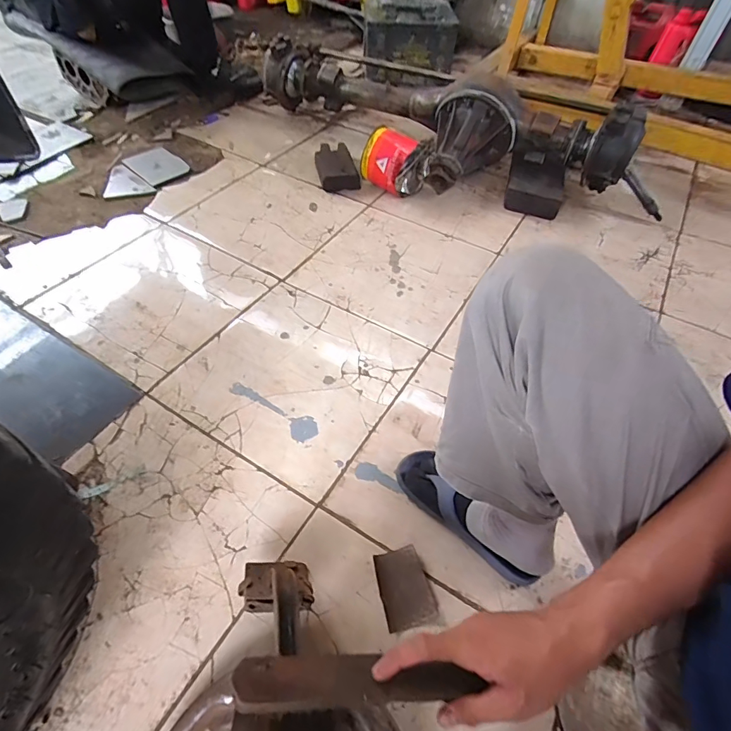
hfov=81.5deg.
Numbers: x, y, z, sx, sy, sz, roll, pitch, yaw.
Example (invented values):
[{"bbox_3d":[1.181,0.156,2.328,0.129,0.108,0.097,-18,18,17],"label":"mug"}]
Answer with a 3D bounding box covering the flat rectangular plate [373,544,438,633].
[{"bbox_3d":[0.056,0.320,0.617,0.070,0.012,0.103,-11,52,-12],"label":"flat rectangular plate"}]

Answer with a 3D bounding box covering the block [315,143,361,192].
[{"bbox_3d":[-0.096,-0.643,1.367,0.119,0.054,0.225,-8,53,-11],"label":"block"}]

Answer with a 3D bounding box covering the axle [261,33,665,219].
[{"bbox_3d":[0.209,-0.757,1.354,1.231,0.262,0.480,20,52,13],"label":"axle"}]

